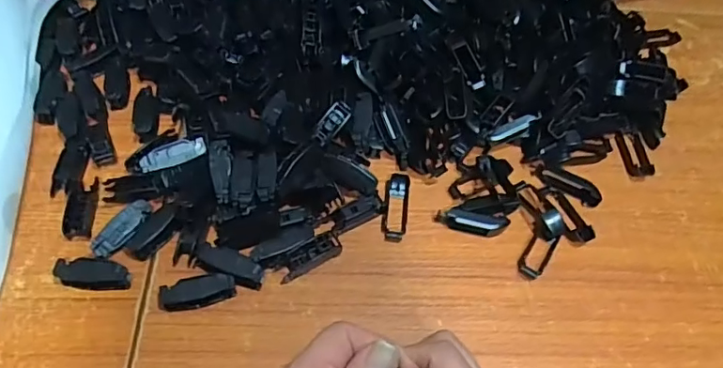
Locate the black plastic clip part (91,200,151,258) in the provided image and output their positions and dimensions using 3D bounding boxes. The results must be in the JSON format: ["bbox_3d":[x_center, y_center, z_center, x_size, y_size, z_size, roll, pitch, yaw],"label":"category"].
[{"bbox_3d":[-0.175,0.033,0.392,0.018,0.014,0.049,31,59,14],"label":"black plastic clip part"}]

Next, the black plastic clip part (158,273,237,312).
[{"bbox_3d":[-0.114,0.075,0.372,0.050,0.014,0.017,-11,59,-12],"label":"black plastic clip part"}]

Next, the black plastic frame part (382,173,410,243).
[{"bbox_3d":[0.028,0.018,0.430,0.019,0.012,0.058,8,57,0],"label":"black plastic frame part"}]

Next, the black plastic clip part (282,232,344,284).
[{"bbox_3d":[-0.038,0.054,0.395,0.049,0.012,0.016,-26,63,-20],"label":"black plastic clip part"}]

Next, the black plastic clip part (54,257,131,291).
[{"bbox_3d":[-0.186,0.063,0.375,0.047,0.017,0.017,8,57,0],"label":"black plastic clip part"}]

